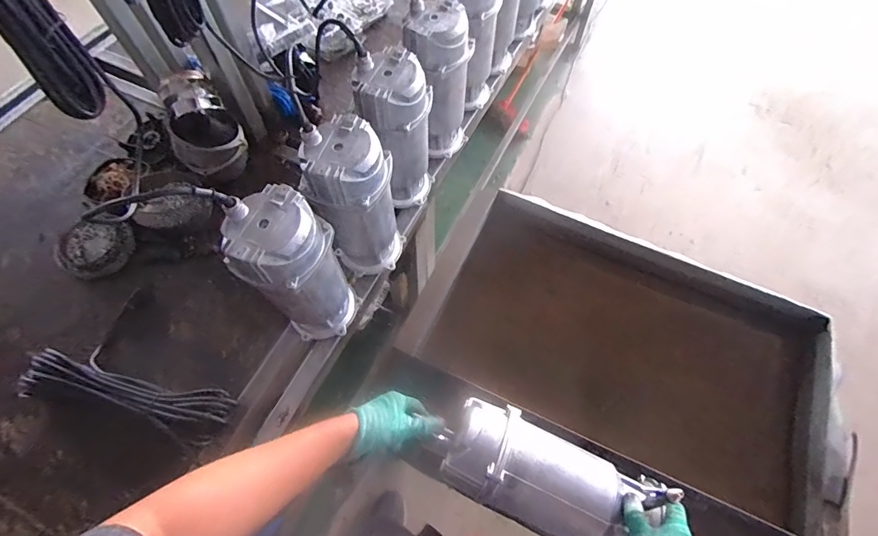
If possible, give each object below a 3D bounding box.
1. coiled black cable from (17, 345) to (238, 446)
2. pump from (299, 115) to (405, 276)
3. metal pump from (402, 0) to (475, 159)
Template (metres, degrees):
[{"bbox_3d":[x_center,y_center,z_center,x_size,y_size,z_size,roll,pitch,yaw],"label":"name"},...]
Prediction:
[{"bbox_3d":[-0.527,0.215,0.715,0.367,0.052,0.094,13,63,7],"label":"coiled black cable"},{"bbox_3d":[-0.142,-0.102,0.728,0.140,0.293,0.119,-13,63,-7],"label":"pump"},{"bbox_3d":[-0.006,-0.367,0.863,0.108,0.295,0.134,28,66,14],"label":"metal pump"}]

